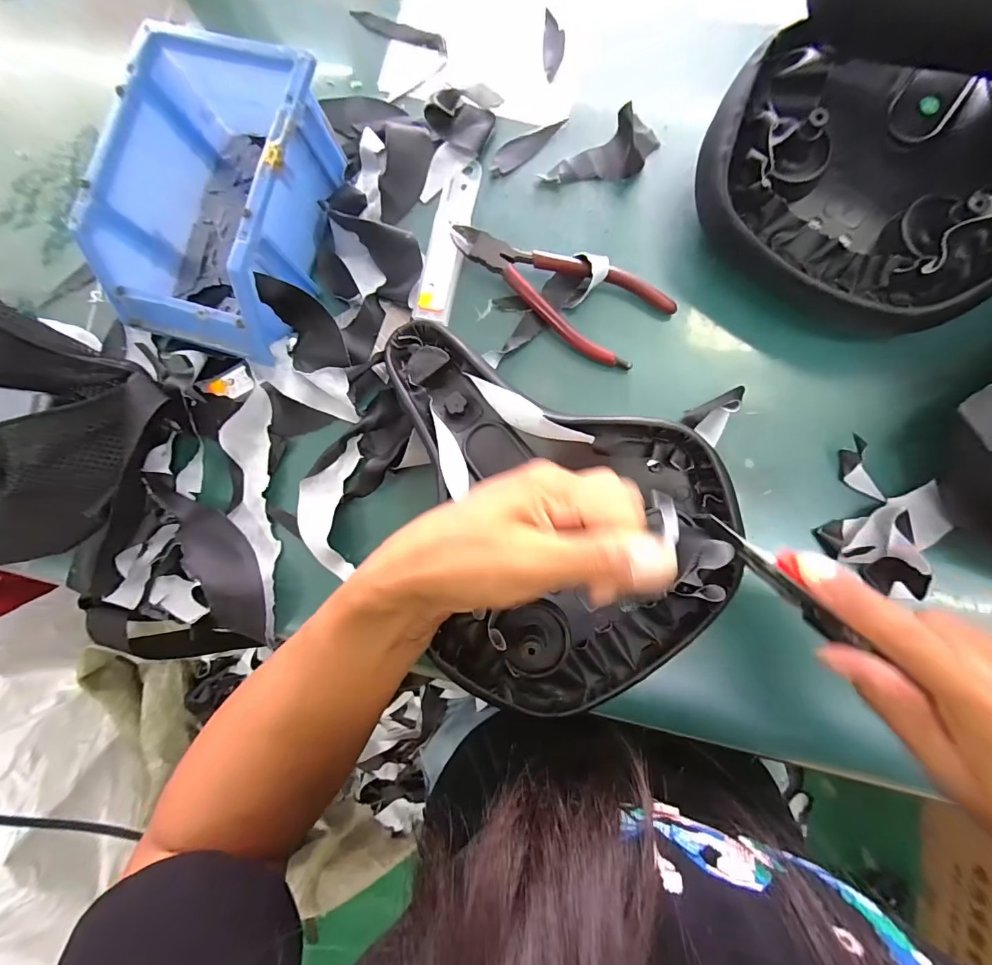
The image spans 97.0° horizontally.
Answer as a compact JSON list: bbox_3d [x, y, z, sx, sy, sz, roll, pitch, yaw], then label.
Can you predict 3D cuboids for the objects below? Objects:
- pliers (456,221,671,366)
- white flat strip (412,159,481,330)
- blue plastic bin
[{"bbox_3d":[0.044,-0.144,0.303,0.152,0.018,0.065,41,90,7],"label":"pliers"},{"bbox_3d":[-0.034,-0.175,0.313,0.026,0.009,0.124,12,83,-6],"label":"white flat strip"},{"bbox_3d":[-0.184,-0.185,0.297,0.120,0.071,0.178,18,87,7],"label":"blue plastic bin"}]

